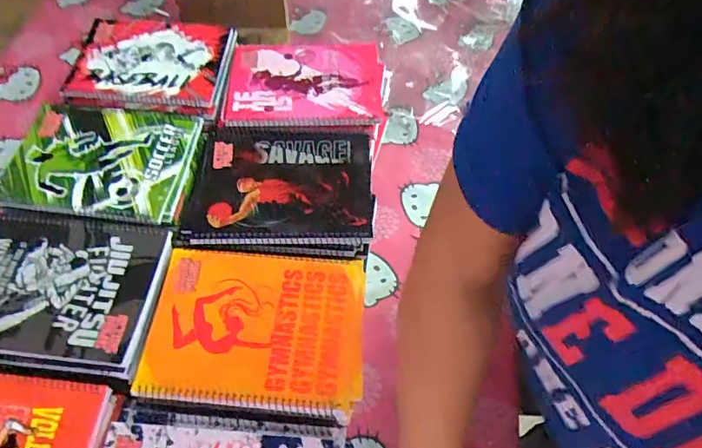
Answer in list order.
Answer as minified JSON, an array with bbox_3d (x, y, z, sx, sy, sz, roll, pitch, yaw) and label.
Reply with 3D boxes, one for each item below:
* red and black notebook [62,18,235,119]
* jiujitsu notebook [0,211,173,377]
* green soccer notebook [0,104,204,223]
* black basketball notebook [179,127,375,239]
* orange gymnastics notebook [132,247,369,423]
[{"bbox_3d":[-0.270,-0.219,0.655,0.198,0.021,0.150,7,61,2],"label":"red and black notebook"},{"bbox_3d":[-0.302,0.063,0.492,0.200,0.009,0.157,6,61,1],"label":"jiujitsu notebook"},{"bbox_3d":[-0.295,-0.079,0.571,0.201,0.010,0.154,6,61,1],"label":"green soccer notebook"},{"bbox_3d":[-0.086,-0.054,0.569,0.218,0.008,0.162,0,61,-3],"label":"black basketball notebook"},{"bbox_3d":[-0.094,0.099,0.484,0.206,0.011,0.162,3,61,-1],"label":"orange gymnastics notebook"}]

